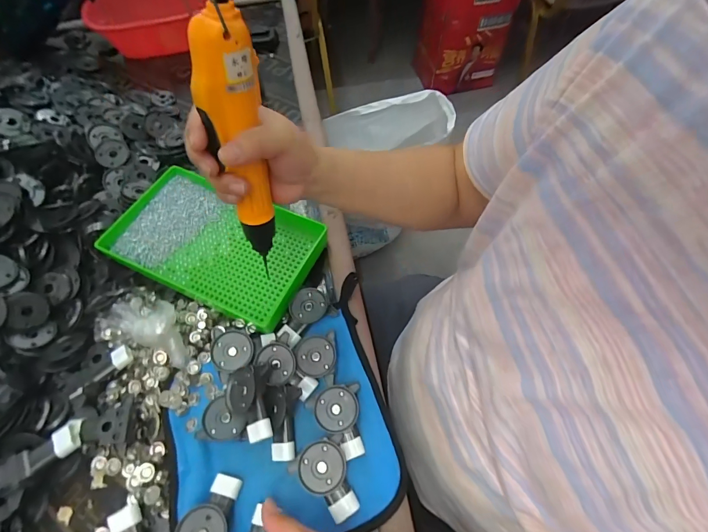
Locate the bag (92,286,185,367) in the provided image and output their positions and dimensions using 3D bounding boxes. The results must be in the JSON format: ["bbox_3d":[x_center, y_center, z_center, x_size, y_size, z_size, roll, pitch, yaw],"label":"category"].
[{"bbox_3d":[-0.229,0.066,0.398,0.124,0.040,0.068,24,62,14],"label":"bag"}]

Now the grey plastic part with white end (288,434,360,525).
[{"bbox_3d":[-0.028,0.193,0.322,0.050,0.014,0.065,-14,60,-8],"label":"grey plastic part with white end"}]

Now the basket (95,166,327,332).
[{"bbox_3d":[-0.169,-0.034,0.452,0.245,0.034,0.152,21,61,13],"label":"basket"}]

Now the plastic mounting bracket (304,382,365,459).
[{"bbox_3d":[-0.013,0.150,0.346,0.051,0.016,0.064,-16,60,-8],"label":"plastic mounting bracket"}]

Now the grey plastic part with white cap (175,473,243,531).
[{"bbox_3d":[-0.131,0.220,0.313,0.052,0.020,0.063,-1,59,0],"label":"grey plastic part with white cap"}]

